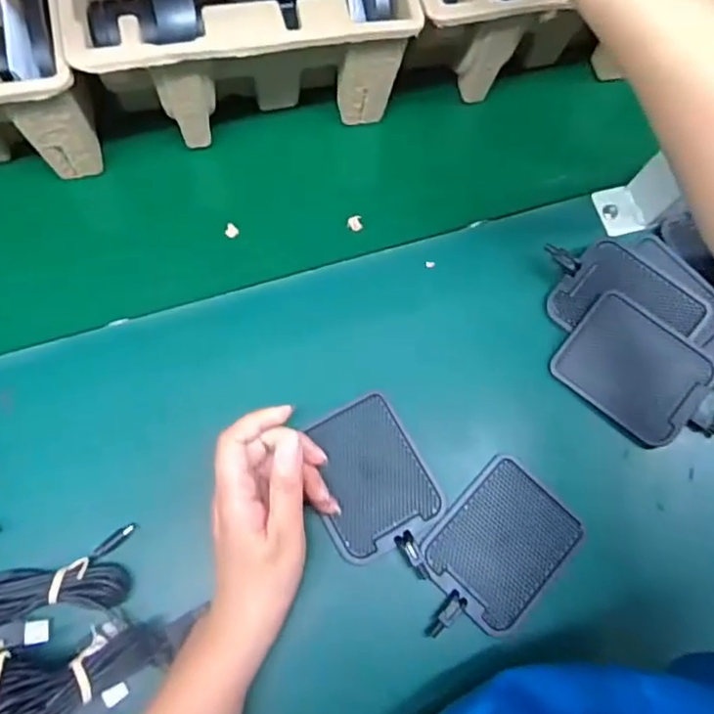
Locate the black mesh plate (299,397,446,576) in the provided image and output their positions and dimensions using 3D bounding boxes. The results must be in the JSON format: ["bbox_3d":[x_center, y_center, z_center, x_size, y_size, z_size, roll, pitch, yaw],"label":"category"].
[{"bbox_3d":[0.011,0.087,0.405,0.076,0.010,0.112,-27,73,-11],"label":"black mesh plate"}]

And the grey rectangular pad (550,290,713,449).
[{"bbox_3d":[0.205,0.012,0.433,0.113,0.010,0.080,38,88,8],"label":"grey rectangular pad"}]

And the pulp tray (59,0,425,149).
[{"bbox_3d":[-0.083,-0.238,0.434,0.230,0.114,0.137,-11,71,-6],"label":"pulp tray"}]

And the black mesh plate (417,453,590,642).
[{"bbox_3d":[0.090,0.129,0.395,0.078,0.007,0.115,44,74,9],"label":"black mesh plate"}]

